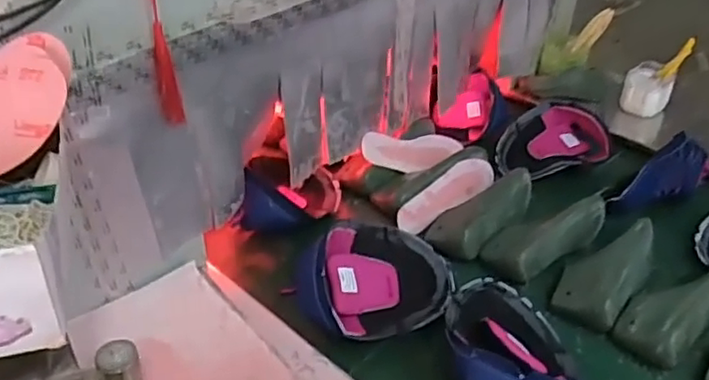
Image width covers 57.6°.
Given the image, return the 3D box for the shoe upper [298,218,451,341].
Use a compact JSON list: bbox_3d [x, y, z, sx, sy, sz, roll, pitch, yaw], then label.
[{"bbox_3d":[0.029,0.119,0.870,0.217,0.099,0.160,-10,41,-13],"label":"shoe upper"}]

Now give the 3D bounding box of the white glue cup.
[{"bbox_3d":[0.602,-0.210,1.325,0.090,0.079,0.083,0,39,0],"label":"white glue cup"}]

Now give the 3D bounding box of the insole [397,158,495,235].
[{"bbox_3d":[0.153,0.003,1.064,0.214,0.063,0.015,-29,12,-33],"label":"insole"}]

